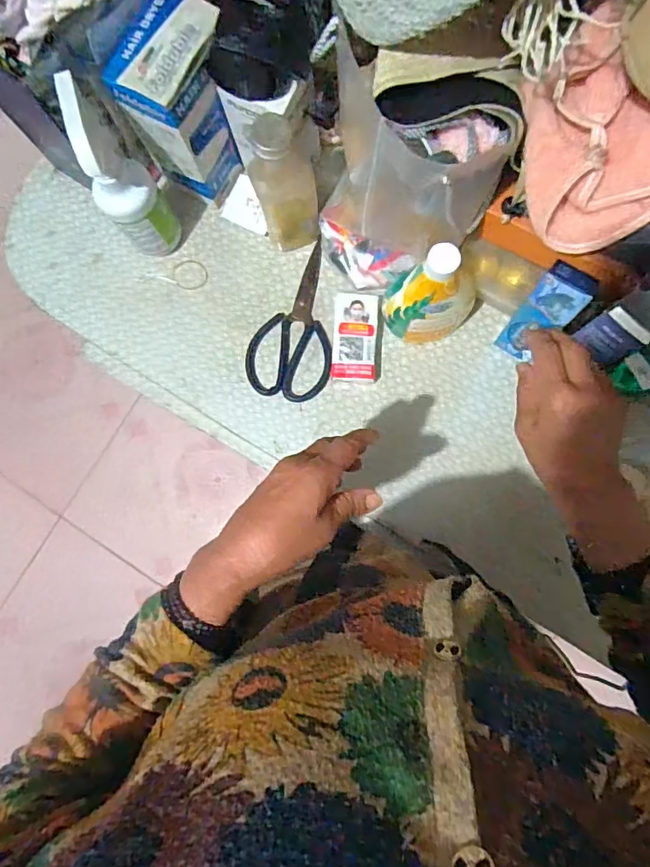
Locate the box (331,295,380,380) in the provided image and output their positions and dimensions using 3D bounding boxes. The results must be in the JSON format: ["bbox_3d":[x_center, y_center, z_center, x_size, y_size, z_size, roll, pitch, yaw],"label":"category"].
[{"bbox_3d":[0.036,-0.113,0.597,0.050,0.030,0.102,3,84,4],"label":"box"}]

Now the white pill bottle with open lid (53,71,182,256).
[{"bbox_3d":[-0.217,-0.261,0.537,0.062,0.195,0.079,-38,83,0],"label":"white pill bottle with open lid"}]

